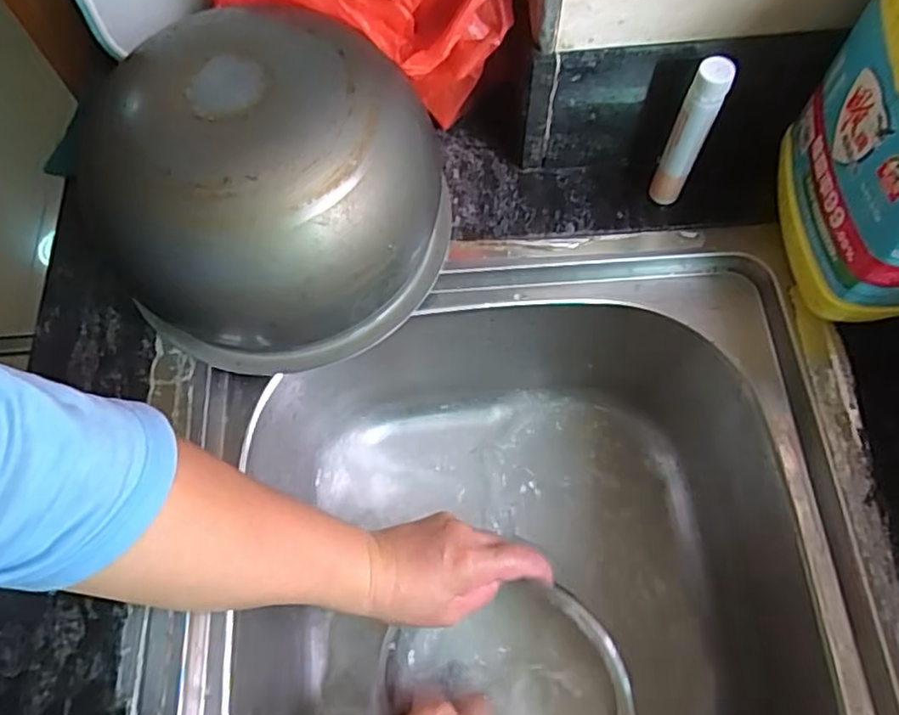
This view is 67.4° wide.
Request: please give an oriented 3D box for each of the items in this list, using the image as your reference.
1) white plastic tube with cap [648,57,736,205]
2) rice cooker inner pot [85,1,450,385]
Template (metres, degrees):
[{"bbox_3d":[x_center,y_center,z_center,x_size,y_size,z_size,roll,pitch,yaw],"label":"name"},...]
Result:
[{"bbox_3d":[0.150,-0.138,0.429,0.021,0.115,0.018,22,69,11],"label":"white plastic tube with cap"},{"bbox_3d":[-0.106,-0.102,0.413,0.196,0.133,0.174,-10,66,-2],"label":"rice cooker inner pot"}]

